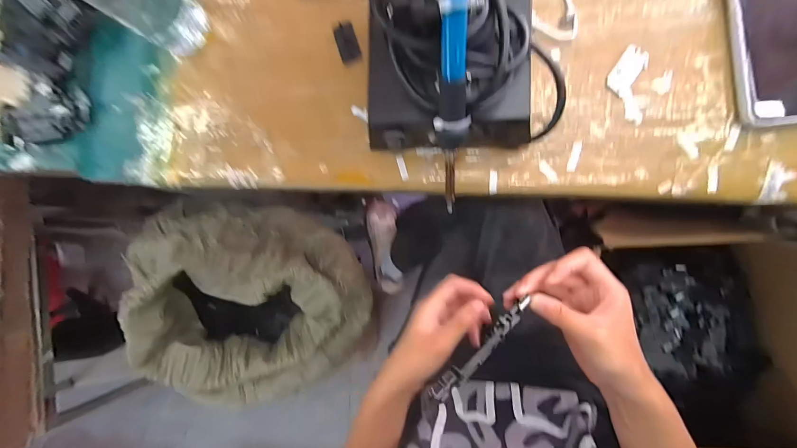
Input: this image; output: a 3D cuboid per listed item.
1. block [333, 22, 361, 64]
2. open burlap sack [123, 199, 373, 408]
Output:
[{"bbox_3d":[-0.048,-0.171,0.317,0.019,0.006,0.036,-17,85,9],"label":"block"},{"bbox_3d":[-0.262,0.130,0.552,0.404,0.179,0.317,5,88,10],"label":"open burlap sack"}]

